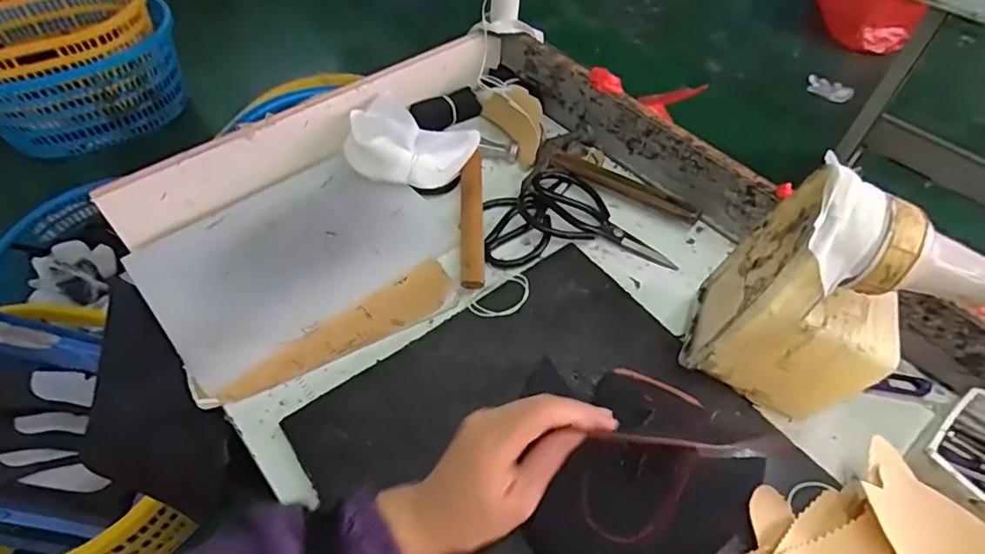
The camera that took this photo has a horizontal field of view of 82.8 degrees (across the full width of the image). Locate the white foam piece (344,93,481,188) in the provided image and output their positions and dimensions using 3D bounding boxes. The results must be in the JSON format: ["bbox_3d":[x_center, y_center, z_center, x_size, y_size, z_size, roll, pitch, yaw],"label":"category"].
[{"bbox_3d":[-0.105,-0.153,0.673,0.143,0.069,0.110,23,53,15],"label":"white foam piece"}]

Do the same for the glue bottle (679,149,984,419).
[{"bbox_3d":[0.293,0.026,0.454,0.206,0.209,0.111,21,53,14],"label":"glue bottle"}]

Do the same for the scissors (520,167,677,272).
[{"bbox_3d":[0.126,-0.068,0.645,0.189,0.021,0.095,22,55,15],"label":"scissors"}]

